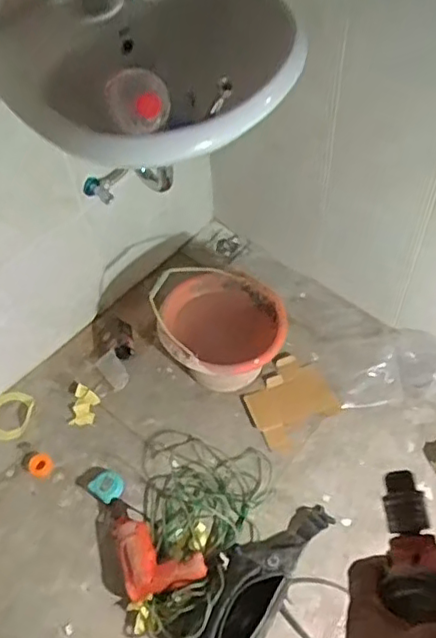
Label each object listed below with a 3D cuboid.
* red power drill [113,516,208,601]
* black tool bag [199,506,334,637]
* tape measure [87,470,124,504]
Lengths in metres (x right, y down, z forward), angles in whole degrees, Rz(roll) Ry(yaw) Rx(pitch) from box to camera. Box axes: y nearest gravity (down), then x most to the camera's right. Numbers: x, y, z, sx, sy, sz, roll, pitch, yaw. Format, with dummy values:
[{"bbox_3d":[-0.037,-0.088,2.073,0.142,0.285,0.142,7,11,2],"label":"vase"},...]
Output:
[{"bbox_3d":[-0.123,0.482,1.314,0.172,0.071,0.177,-14,55,-6],"label":"red power drill"},{"bbox_3d":[0.062,0.542,1.233,0.134,0.122,0.492,31,63,23],"label":"black tool bag"},{"bbox_3d":[-0.248,0.372,1.409,0.070,0.046,0.069,37,65,25],"label":"tape measure"}]

